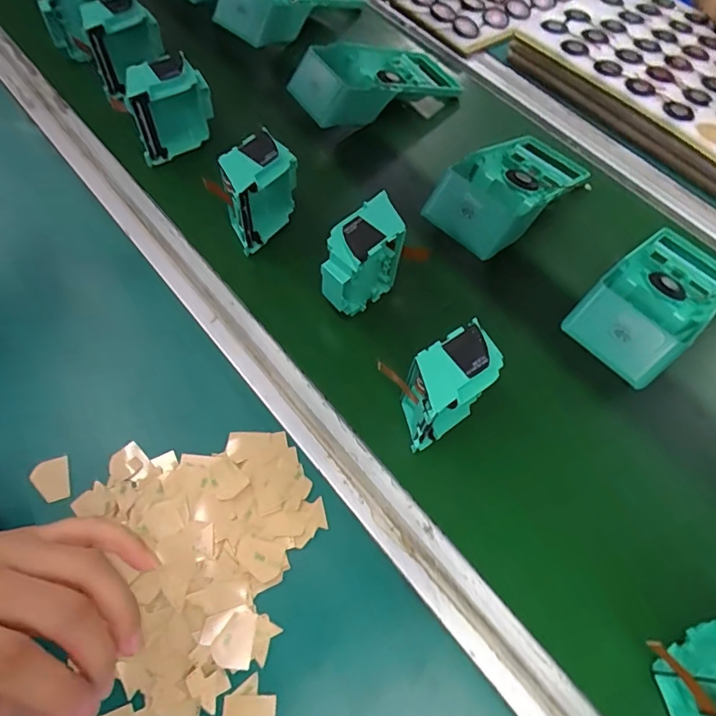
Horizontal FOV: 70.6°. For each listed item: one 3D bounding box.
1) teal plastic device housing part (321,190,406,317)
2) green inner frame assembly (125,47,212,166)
[{"bbox_3d":[0.000,-0.073,0.405,0.078,0.084,0.045,-39,71,-22],"label":"teal plastic device housing part"},{"bbox_3d":[-0.180,-0.233,0.474,0.076,0.073,0.041,-37,71,-21],"label":"green inner frame assembly"}]

